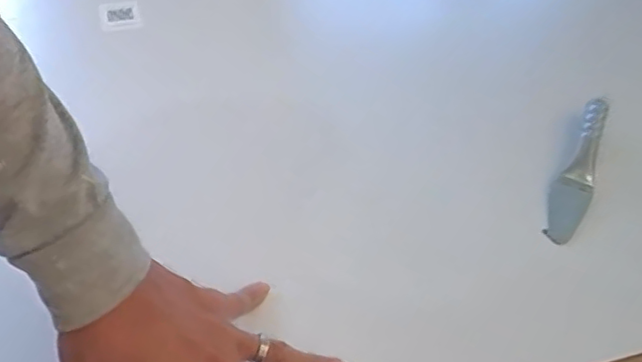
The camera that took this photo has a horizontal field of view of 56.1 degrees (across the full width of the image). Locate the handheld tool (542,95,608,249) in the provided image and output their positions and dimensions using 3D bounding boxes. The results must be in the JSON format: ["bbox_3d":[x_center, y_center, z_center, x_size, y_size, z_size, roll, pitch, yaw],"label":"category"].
[{"bbox_3d":[0.255,-0.013,0.589,0.036,0.033,0.200,24,46,20],"label":"handheld tool"}]

